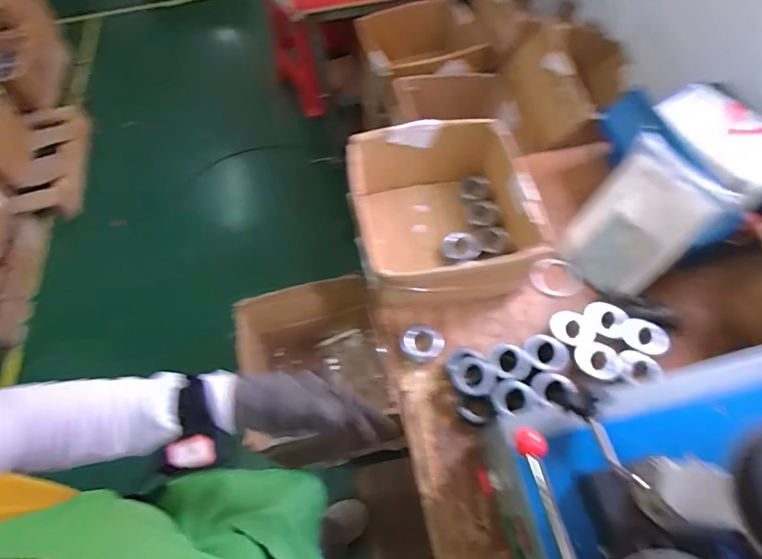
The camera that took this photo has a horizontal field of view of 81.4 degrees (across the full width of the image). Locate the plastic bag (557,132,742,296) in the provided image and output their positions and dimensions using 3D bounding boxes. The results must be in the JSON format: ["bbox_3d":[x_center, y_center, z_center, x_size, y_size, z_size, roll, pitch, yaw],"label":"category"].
[{"bbox_3d":[0.497,-0.108,0.872,0.052,0.276,0.192,-21,60,-39],"label":"plastic bag"}]

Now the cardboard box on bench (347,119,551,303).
[{"bbox_3d":[0.125,-0.132,0.912,0.343,0.176,0.344,-9,62,-1],"label":"cardboard box on bench"}]

